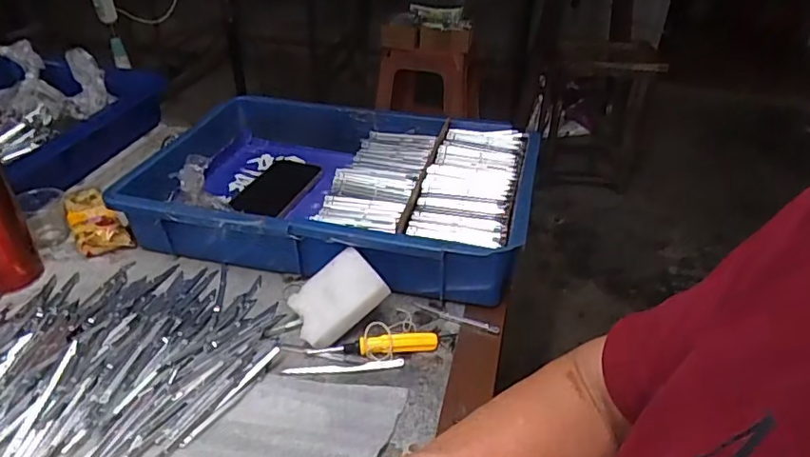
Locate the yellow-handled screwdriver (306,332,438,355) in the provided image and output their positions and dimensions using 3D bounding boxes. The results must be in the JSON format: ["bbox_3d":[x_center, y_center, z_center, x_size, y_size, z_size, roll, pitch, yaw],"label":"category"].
[{"bbox_3d":[-0.028,0.105,0.507,0.115,0.017,0.014,-2,35,-5],"label":"yellow-handled screwdriver"}]

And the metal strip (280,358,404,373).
[{"bbox_3d":[-0.054,0.121,0.495,0.105,0.005,0.008,-2,35,-5],"label":"metal strip"}]

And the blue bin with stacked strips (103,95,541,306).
[{"bbox_3d":[-0.077,-0.048,0.674,0.439,0.095,0.283,9,35,11],"label":"blue bin with stacked strips"}]

